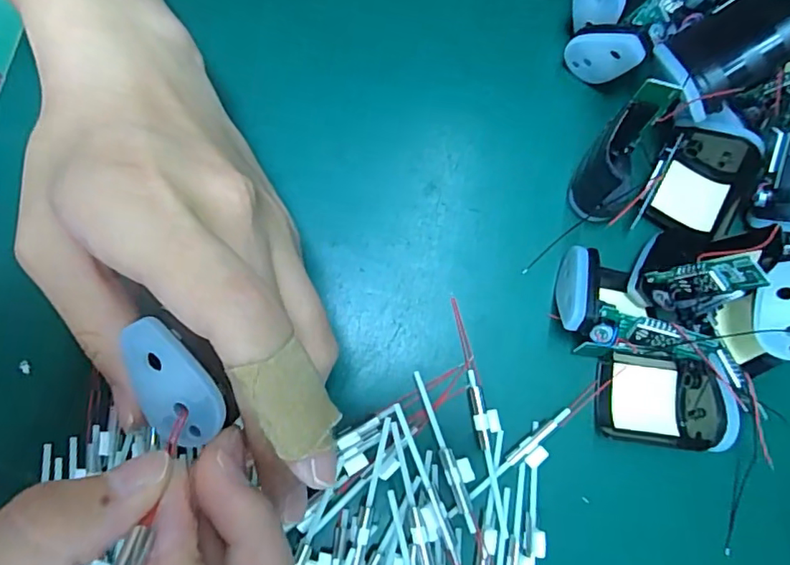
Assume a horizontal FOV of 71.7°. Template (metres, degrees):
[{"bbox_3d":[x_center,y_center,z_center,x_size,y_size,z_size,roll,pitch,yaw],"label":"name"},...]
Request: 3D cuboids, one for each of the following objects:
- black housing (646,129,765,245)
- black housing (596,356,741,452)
[{"bbox_3d":[0.125,-0.038,0.221,0.033,0.017,0.039,24,79,4],"label":"black housing"},{"bbox_3d":[0.100,0.044,0.204,0.044,0.019,0.033,8,79,1],"label":"black housing"}]

